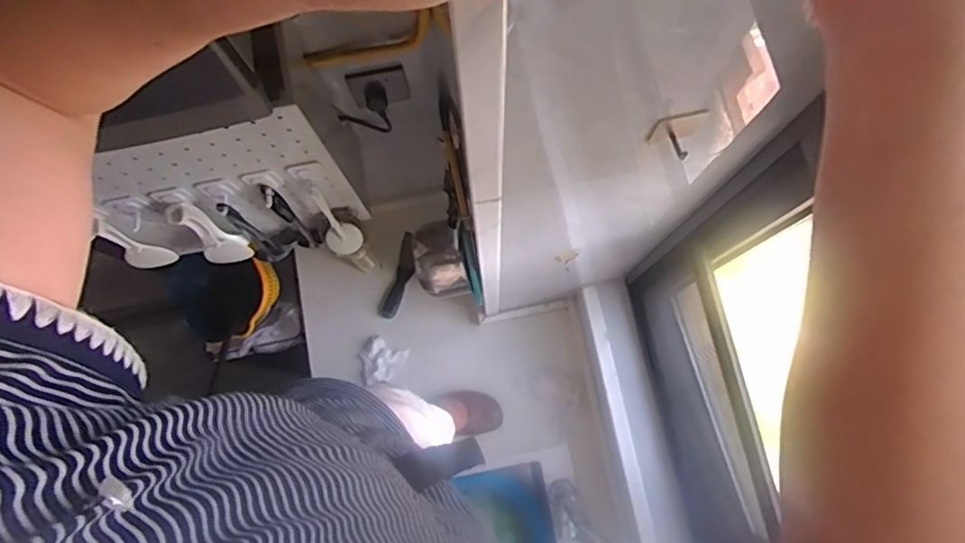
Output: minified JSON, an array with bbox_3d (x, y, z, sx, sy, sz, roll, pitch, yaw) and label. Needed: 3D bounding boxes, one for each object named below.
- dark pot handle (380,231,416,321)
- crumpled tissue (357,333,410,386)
[{"bbox_3d":[-0.191,0.014,1.368,0.047,0.017,0.203,18,92,6],"label":"dark pot handle"},{"bbox_3d":[-0.239,0.207,1.337,0.098,0.026,0.103,28,80,8],"label":"crumpled tissue"}]

